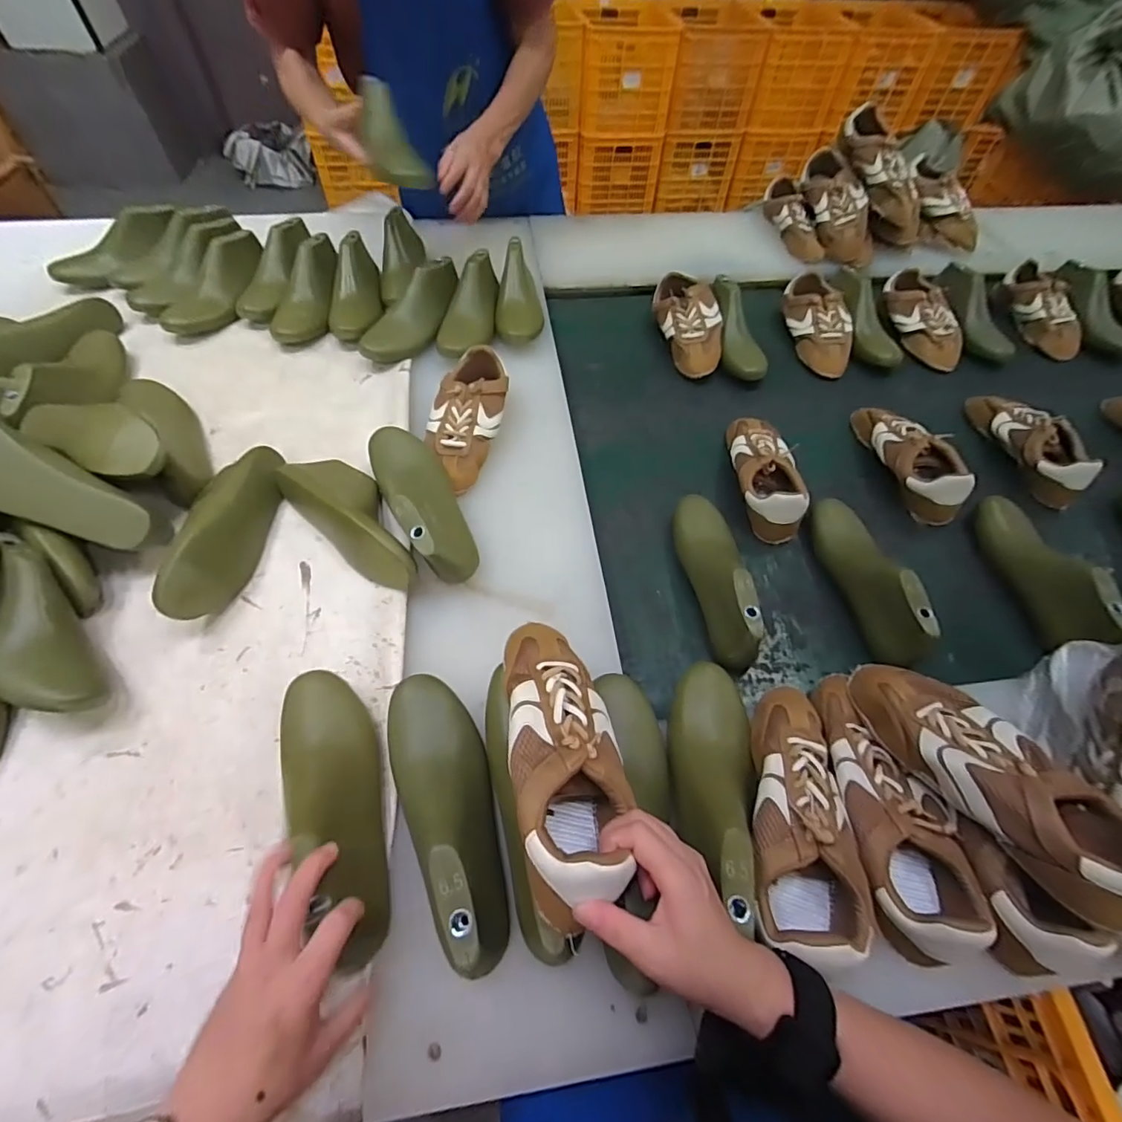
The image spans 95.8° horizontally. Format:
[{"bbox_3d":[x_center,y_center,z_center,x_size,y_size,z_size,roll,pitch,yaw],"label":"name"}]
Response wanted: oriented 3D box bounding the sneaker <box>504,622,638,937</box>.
[{"bbox_3d":[0.003,0.144,0.394,0.083,0.074,0.219,-4,47,-7],"label":"sneaker"}]

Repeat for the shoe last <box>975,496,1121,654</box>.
[{"bbox_3d":[0.599,0.001,0.635,0.066,0.090,0.245,8,57,4],"label":"shoe last"}]

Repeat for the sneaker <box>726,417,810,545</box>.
[{"bbox_3d":[0.288,-0.128,0.721,0.091,0.068,0.214,1,57,0],"label":"sneaker"}]

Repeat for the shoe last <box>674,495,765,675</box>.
[{"bbox_3d":[0.192,0.012,0.609,0.077,0.092,0.241,0,57,-1],"label":"shoe last"}]

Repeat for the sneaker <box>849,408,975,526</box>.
[{"bbox_3d":[0.513,-0.157,0.756,0.079,0.078,0.223,-3,57,-3],"label":"sneaker"}]

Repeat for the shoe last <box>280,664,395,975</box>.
[{"bbox_3d":[-0.189,0.190,0.417,0.074,0.077,0.233,-19,57,-17],"label":"shoe last"}]

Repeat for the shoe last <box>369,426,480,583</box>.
[{"bbox_3d":[-0.173,-0.071,0.611,0.078,0.077,0.228,-22,60,-14],"label":"shoe last"}]

